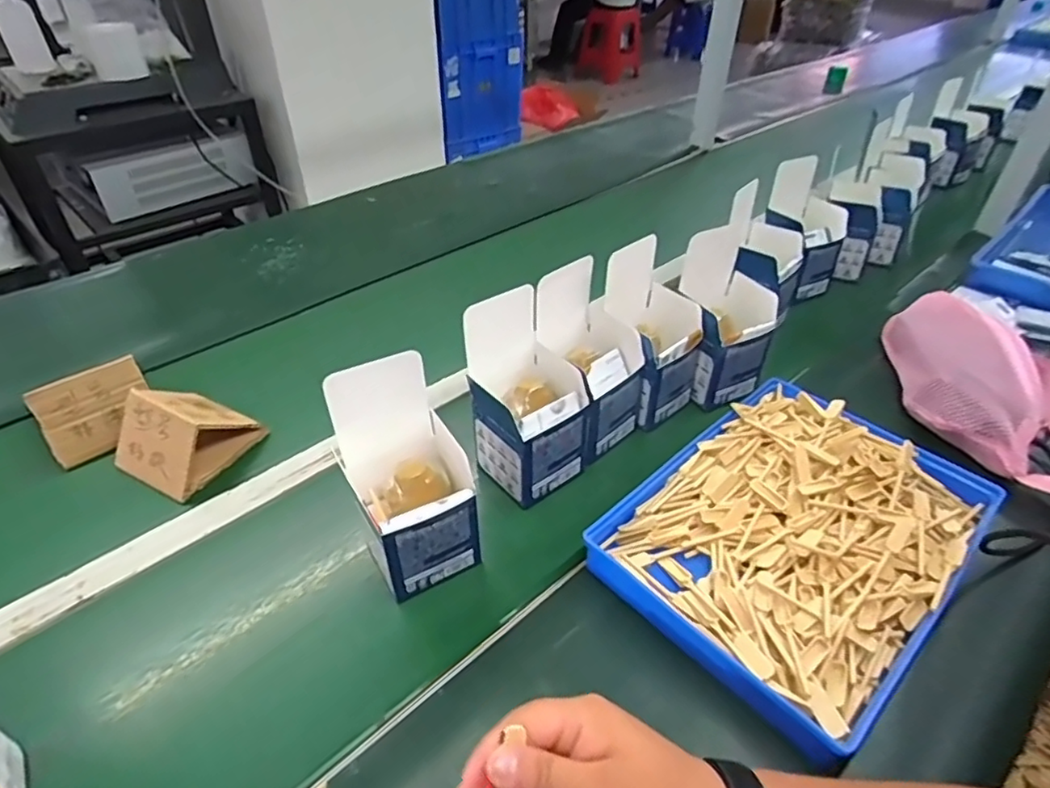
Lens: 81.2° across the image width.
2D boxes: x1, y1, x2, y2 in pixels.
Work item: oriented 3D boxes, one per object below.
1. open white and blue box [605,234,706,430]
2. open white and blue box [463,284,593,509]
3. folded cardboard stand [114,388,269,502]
[{"bbox_3d":[0.131,-0.060,0.657,0.089,0.147,0.104,-32,50,-32],"label":"open white and blue box"},{"bbox_3d":[0.003,0.005,0.580,0.093,0.165,0.102,-28,48,-29],"label":"open white and blue box"},{"bbox_3d":[-0.352,0.035,0.625,0.098,0.072,0.104,16,43,19],"label":"folded cardboard stand"}]

